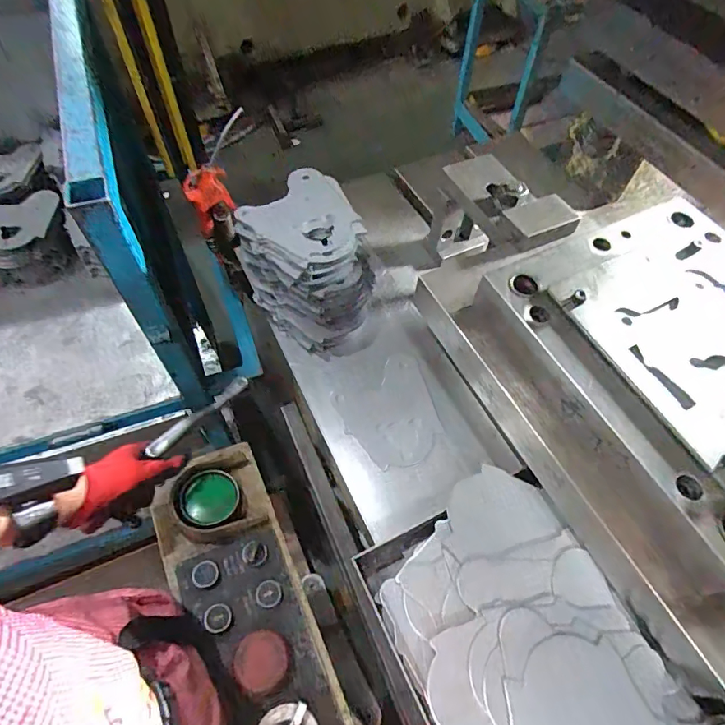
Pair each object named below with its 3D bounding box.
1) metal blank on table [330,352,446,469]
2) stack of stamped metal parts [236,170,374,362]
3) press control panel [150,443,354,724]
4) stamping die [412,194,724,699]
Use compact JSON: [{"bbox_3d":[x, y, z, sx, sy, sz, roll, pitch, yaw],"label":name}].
[{"bbox_3d":[0.038,0.066,0.605,0.122,0.010,0.135,-21,64,-14],"label":"metal blank on table"},{"bbox_3d":[-0.068,-0.129,0.617,0.135,0.153,0.173,-35,66,-22],"label":"stack of stamped metal parts"},{"bbox_3d":[-0.104,0.336,0.506,0.149,0.076,0.543,-21,62,-16],"label":"press control panel"},{"bbox_3d":[0.291,0.018,0.471,0.305,0.115,0.428,-24,63,-18],"label":"stamping die"}]

